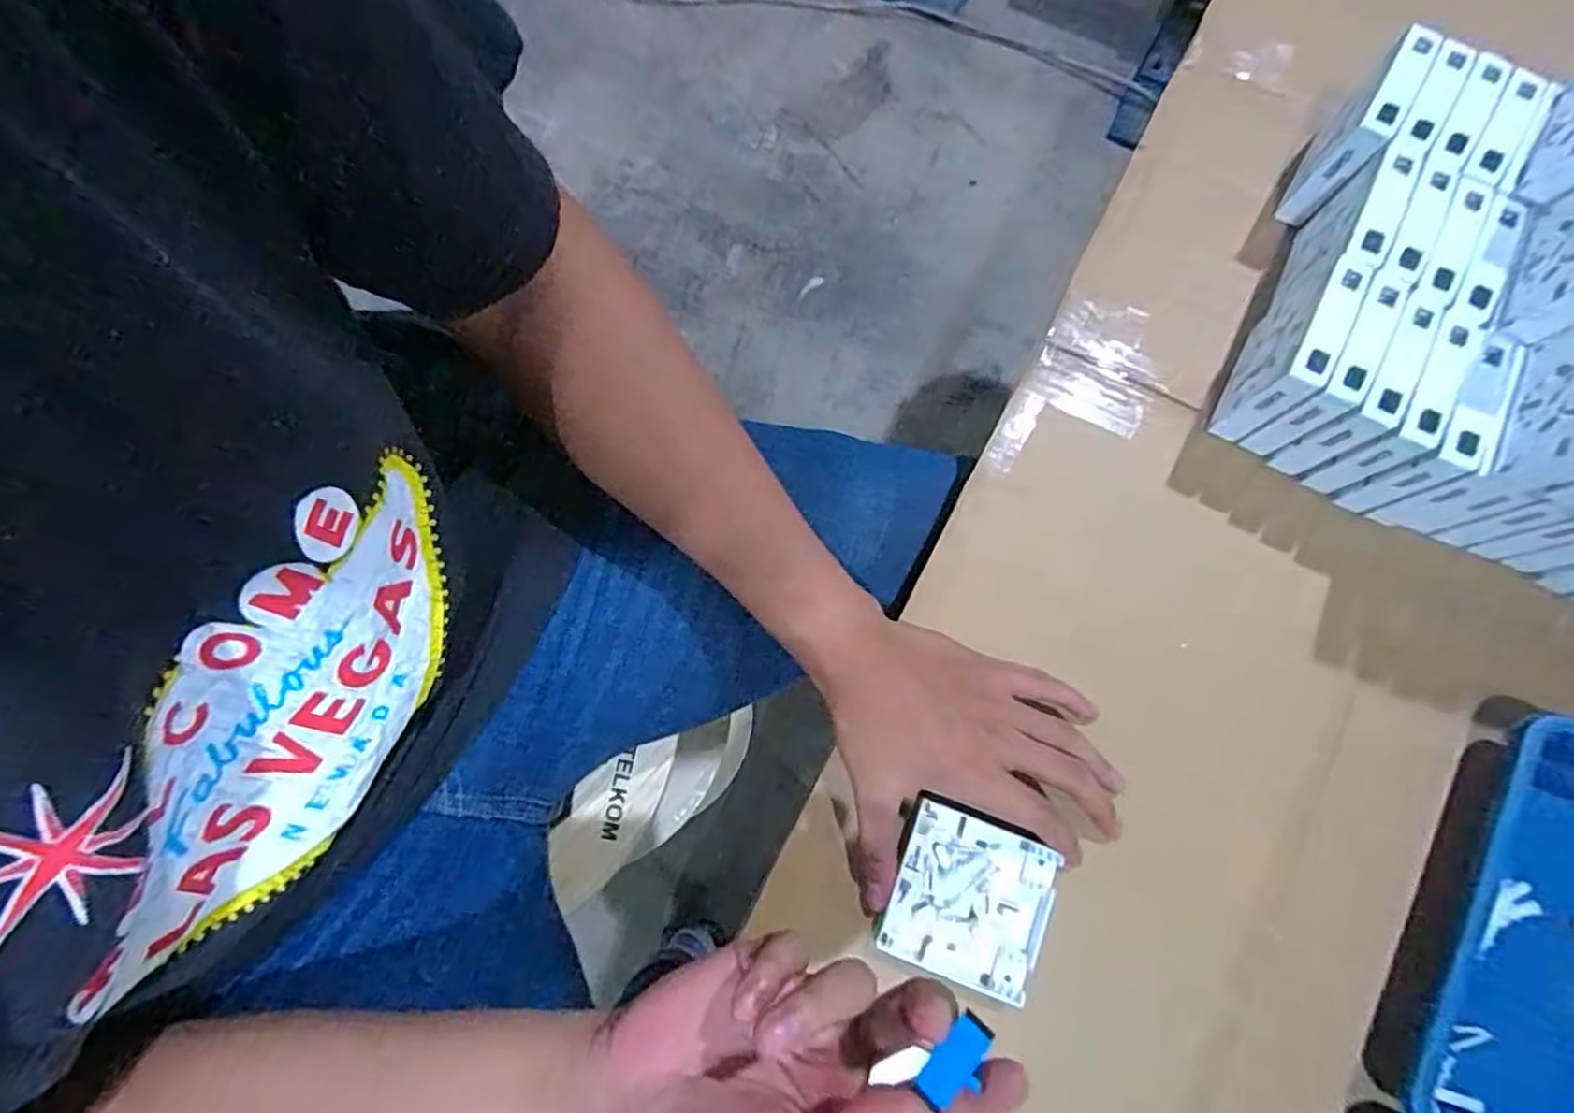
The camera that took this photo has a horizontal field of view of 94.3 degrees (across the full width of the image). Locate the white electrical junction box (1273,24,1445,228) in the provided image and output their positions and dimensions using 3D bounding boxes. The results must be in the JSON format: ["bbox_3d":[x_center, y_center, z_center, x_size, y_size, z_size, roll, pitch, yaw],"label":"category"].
[{"bbox_3d":[0.379,-0.283,0.496,0.028,0.091,0.094,35,80,9],"label":"white electrical junction box"}]

